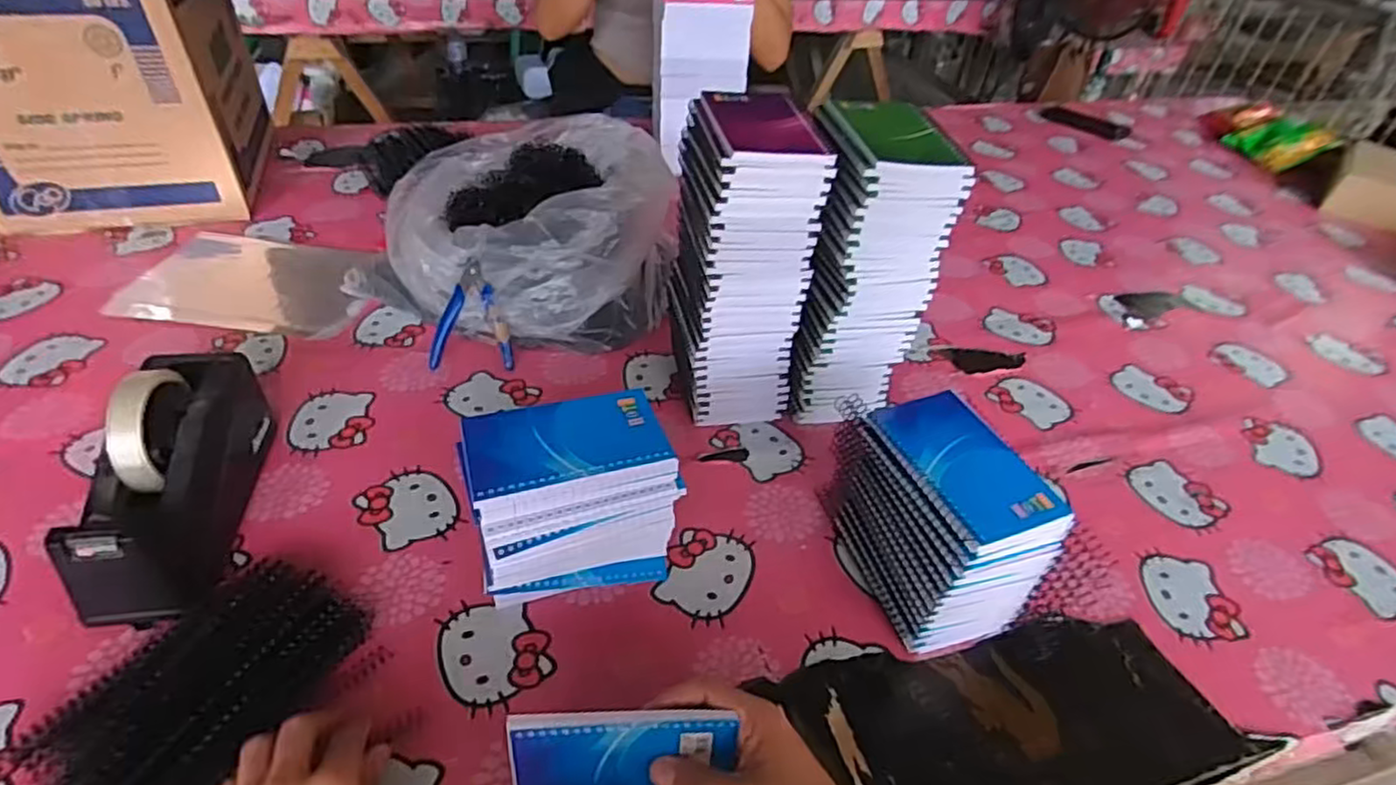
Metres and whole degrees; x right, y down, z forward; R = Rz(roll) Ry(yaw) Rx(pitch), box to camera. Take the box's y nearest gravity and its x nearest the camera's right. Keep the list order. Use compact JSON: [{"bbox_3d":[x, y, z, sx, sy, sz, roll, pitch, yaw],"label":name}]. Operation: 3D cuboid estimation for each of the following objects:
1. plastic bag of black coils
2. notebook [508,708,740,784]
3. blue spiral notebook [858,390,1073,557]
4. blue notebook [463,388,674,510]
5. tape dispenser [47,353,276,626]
[{"bbox_3d":[-0.192,-0.208,0.825,0.290,0.156,0.328,0,41,-7],"label":"plastic bag of black coils"},{"bbox_3d":[-0.044,0.219,0.419,0.128,0.072,0.012,-2,23,-6],"label":"notebook"},{"bbox_3d":[0.190,0.051,0.501,0.089,0.012,0.130,-13,44,-20],"label":"blue spiral notebook"},{"bbox_3d":[-0.089,0.030,0.477,0.130,0.015,0.085,-10,44,-18],"label":"blue notebook"},{"bbox_3d":[-0.394,0.059,0.528,0.082,0.121,0.209,-1,41,-7],"label":"tape dispenser"}]

